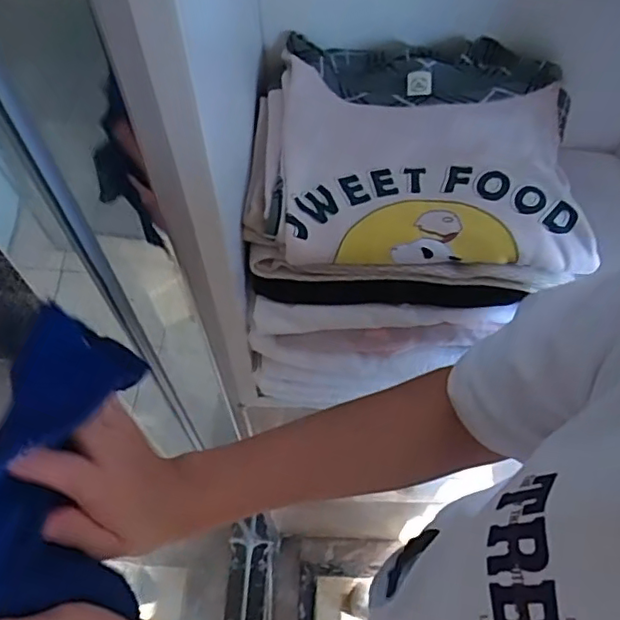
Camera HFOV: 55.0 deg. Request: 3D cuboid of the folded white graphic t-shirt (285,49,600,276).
[{"bbox_3d":[0.097,-0.126,0.495,0.236,0.035,0.191,1,58,0],"label":"folded white graphic t-shirt"}]

